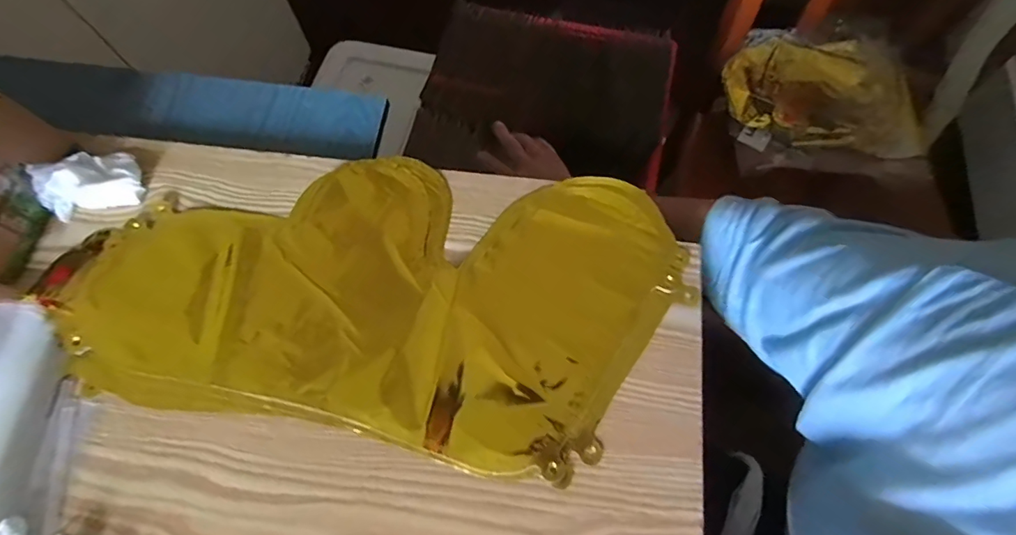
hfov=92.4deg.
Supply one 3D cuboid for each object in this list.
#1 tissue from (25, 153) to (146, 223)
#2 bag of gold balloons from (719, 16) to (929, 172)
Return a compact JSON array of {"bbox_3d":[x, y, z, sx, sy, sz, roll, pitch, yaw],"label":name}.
[{"bbox_3d":[-0.324,-0.070,0.376,0.065,0.026,0.047,-14,71,-5],"label":"tissue"},{"bbox_3d":[0.454,-0.244,0.696,0.278,0.045,0.232,-3,70,-1],"label":"bag of gold balloons"}]

